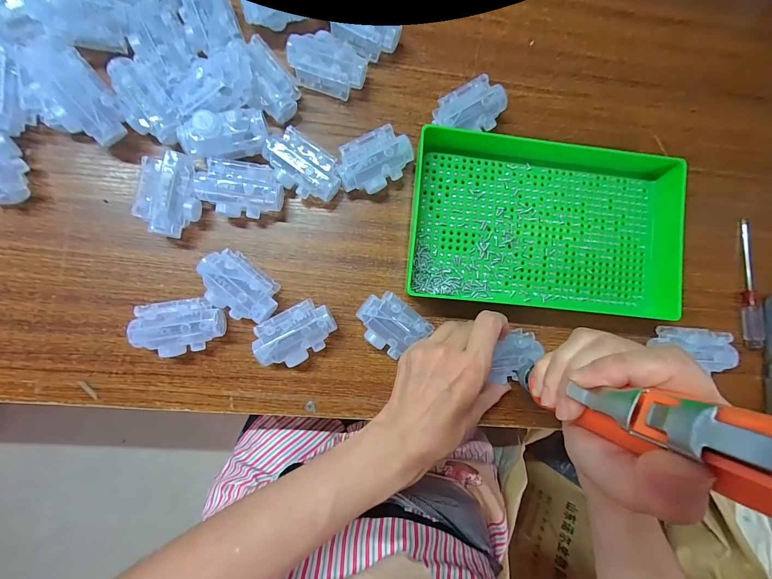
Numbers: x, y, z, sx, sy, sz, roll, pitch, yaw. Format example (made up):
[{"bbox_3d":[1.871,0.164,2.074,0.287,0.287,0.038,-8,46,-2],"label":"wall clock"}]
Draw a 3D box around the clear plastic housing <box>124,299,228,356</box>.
[{"bbox_3d":[-0.174,0.032,0.281,0.067,0.029,0.045,-8,89,-5],"label":"clear plastic housing"}]

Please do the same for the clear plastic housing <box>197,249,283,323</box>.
[{"bbox_3d":[-0.126,-0.001,0.289,0.068,0.029,0.045,37,86,-2],"label":"clear plastic housing"}]

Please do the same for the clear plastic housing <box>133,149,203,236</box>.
[{"bbox_3d":[-0.181,-0.080,0.284,0.040,0.030,0.067,8,87,-4],"label":"clear plastic housing"}]

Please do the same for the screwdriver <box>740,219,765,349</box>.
[{"bbox_3d":[0.372,-0.006,0.341,0.016,0.015,0.130,-5,88,-5],"label":"screwdriver"}]

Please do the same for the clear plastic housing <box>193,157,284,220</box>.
[{"bbox_3d":[-0.128,-0.085,0.291,0.069,0.032,0.042,5,88,-4],"label":"clear plastic housing"}]

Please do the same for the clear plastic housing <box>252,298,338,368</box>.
[{"bbox_3d":[-0.078,0.040,0.291,0.068,0.029,0.044,-29,90,-5],"label":"clear plastic housing"}]

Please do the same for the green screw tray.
[{"bbox_3d":[0.144,-0.061,0.309,0.237,0.038,0.157,7,88,-4],"label":"green screw tray"}]

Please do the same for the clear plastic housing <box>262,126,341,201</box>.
[{"bbox_3d":[-0.074,-0.107,0.296,0.067,0.029,0.042,32,86,-3],"label":"clear plastic housing"}]

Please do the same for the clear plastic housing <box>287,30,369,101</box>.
[{"bbox_3d":[-0.052,-0.206,0.302,0.068,0.029,0.043,19,87,-3],"label":"clear plastic housing"}]

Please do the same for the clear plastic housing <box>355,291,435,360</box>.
[{"bbox_3d":[0.003,0.031,0.296,0.058,0.033,0.044,38,86,-2],"label":"clear plastic housing"}]

